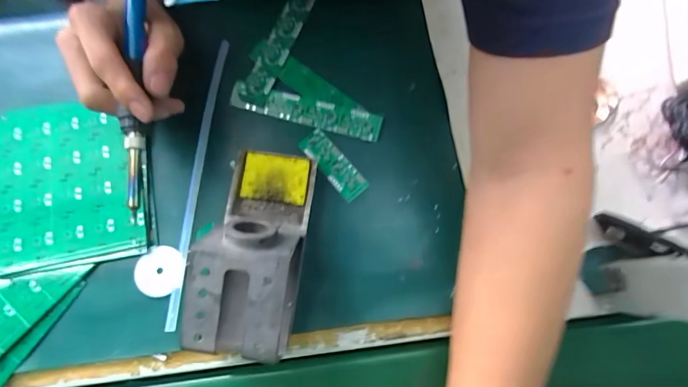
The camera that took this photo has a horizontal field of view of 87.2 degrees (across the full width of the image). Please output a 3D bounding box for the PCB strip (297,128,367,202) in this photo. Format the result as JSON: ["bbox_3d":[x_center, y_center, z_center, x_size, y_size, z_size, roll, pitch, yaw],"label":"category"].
[{"bbox_3d":[-0.010,-0.027,0.331,0.026,0.004,0.072,-41,80,-9],"label":"PCB strip"}]

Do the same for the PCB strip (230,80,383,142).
[{"bbox_3d":[-0.037,-0.079,0.341,0.145,0.004,0.027,15,77,3],"label":"PCB strip"}]

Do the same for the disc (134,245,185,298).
[{"bbox_3d":[-0.155,0.066,0.305,0.041,0.004,0.040,0,77,0],"label":"disc"}]

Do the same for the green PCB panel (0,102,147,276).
[{"bbox_3d":[-0.245,-0.011,0.319,0.134,0.007,0.147,-9,75,-4],"label":"green PCB panel"}]

